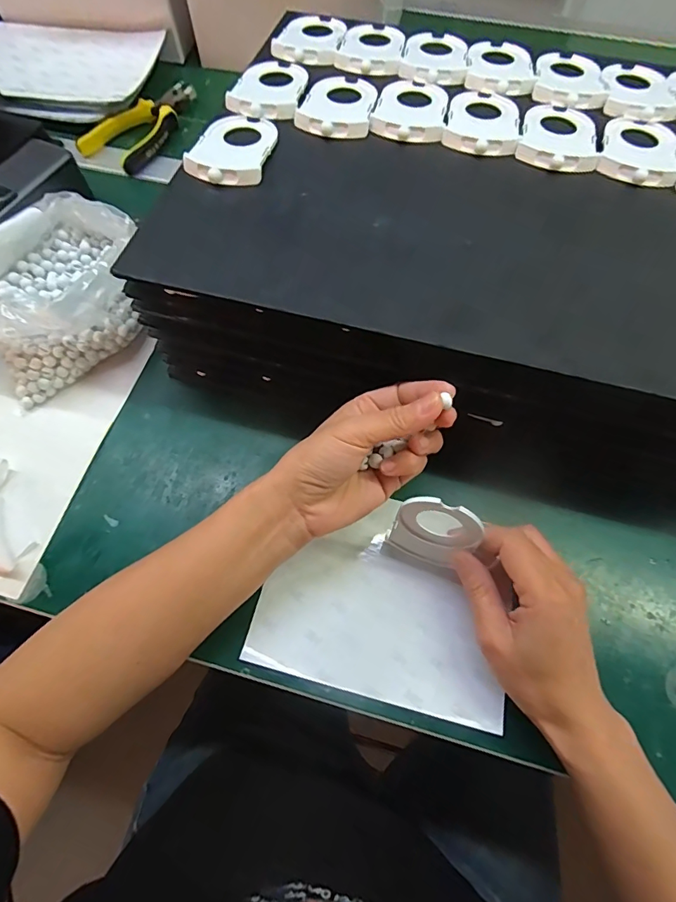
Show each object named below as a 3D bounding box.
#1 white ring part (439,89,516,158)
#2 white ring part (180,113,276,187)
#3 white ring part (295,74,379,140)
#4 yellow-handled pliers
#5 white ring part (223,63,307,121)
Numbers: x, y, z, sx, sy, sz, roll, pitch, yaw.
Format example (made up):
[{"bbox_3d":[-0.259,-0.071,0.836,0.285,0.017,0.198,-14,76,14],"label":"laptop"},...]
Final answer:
[{"bbox_3d":[0.114,-0.266,0.364,0.055,0.009,0.084,11,66,2],"label":"white ring part"},{"bbox_3d":[-0.079,-0.232,0.347,0.056,0.007,0.081,13,66,3],"label":"white ring part"},{"bbox_3d":[0.002,-0.284,0.372,0.057,0.010,0.083,14,66,4],"label":"white ring part"},{"bbox_3d":[-0.221,-0.389,0.545,0.076,0.018,0.159,32,69,11],"label":"yellow-handled pliers"},{"bbox_3d":[-0.057,-0.304,0.380,0.058,0.007,0.078,8,66,1],"label":"white ring part"}]

